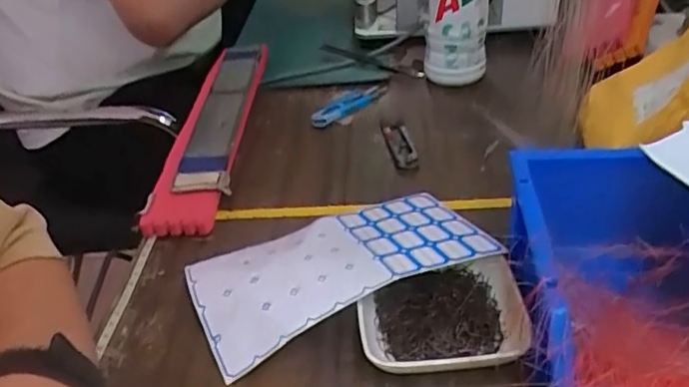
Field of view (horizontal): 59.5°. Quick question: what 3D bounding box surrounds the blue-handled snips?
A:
[{"bbox_3d":[0.008,-0.098,0.642,0.024,0.013,0.108,23,45,34],"label":"blue-handled snips"}]

